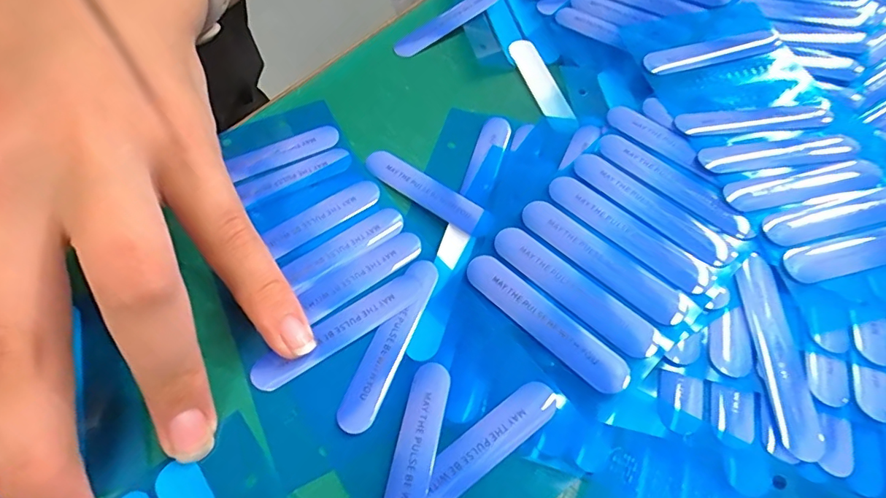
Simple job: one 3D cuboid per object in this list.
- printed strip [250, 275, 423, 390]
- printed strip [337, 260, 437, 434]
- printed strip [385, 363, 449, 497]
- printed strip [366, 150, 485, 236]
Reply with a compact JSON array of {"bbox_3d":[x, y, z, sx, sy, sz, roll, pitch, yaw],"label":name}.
[{"bbox_3d":[-0.029,0.023,0.138,0.051,0.004,0.010,-32,63,-15],"label":"printed strip"},{"bbox_3d":[-0.014,0.025,0.135,0.011,0.004,0.050,17,62,12],"label":"printed strip"},{"bbox_3d":[-0.008,0.053,0.118,0.009,0.004,0.051,9,61,8],"label":"printed strip"},{"bbox_3d":[-0.007,-0.021,0.159,0.045,0.004,0.010,34,67,20],"label":"printed strip"}]

